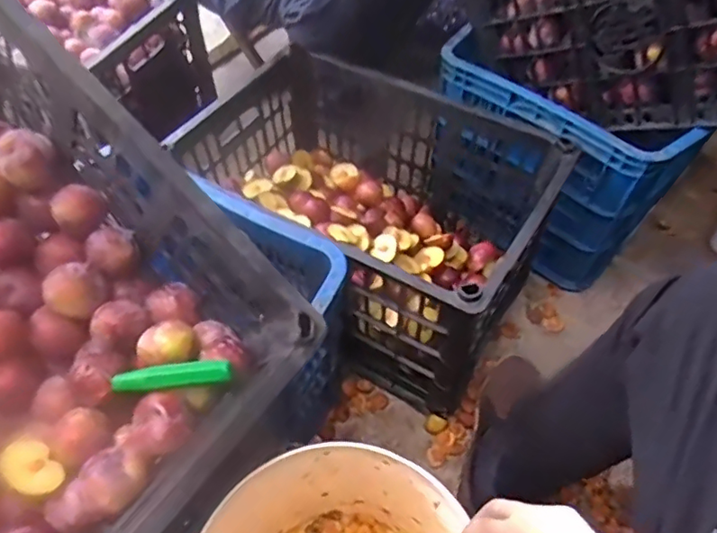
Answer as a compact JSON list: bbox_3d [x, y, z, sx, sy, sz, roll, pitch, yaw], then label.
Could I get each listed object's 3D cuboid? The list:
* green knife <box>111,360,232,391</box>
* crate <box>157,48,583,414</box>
[{"bbox_3d":[-0.166,0.097,0.502,0.102,0.011,0.020,-3,53,-4],"label":"green knife"},{"bbox_3d":[0.016,-0.078,0.867,0.488,0.279,0.390,31,58,20],"label":"crate"}]

